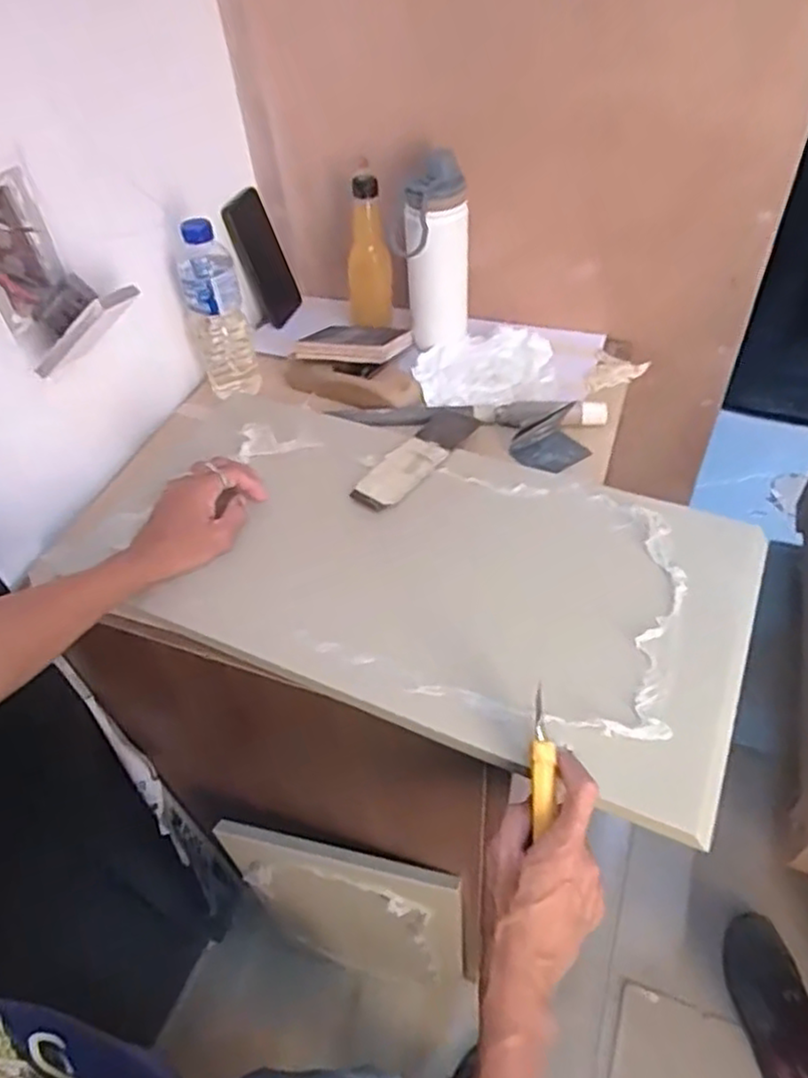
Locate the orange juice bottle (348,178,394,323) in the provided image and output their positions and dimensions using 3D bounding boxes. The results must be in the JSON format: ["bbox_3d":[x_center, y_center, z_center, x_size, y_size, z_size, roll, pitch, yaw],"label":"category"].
[{"bbox_3d":[-0.048,-0.374,0.935,0.062,0.201,0.052,-6,48,-1],"label":"orange juice bottle"}]

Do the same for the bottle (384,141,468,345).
[{"bbox_3d":[0.034,-0.357,0.870,0.088,0.205,0.082,-11,48,-5],"label":"bottle"}]

